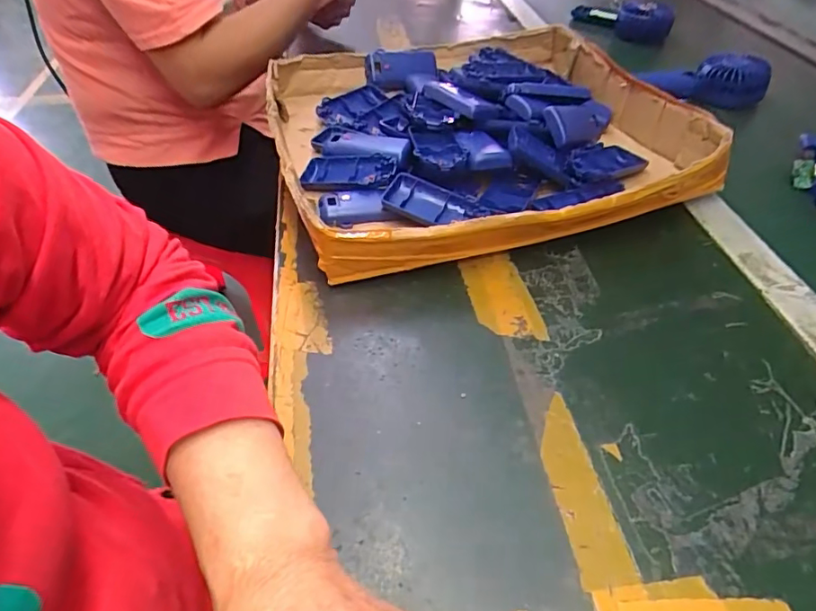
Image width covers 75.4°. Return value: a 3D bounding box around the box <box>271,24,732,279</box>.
[{"bbox_3d":[0.071,-0.183,0.569,0.408,0.082,0.364,-12,46,-12],"label":"box"}]

